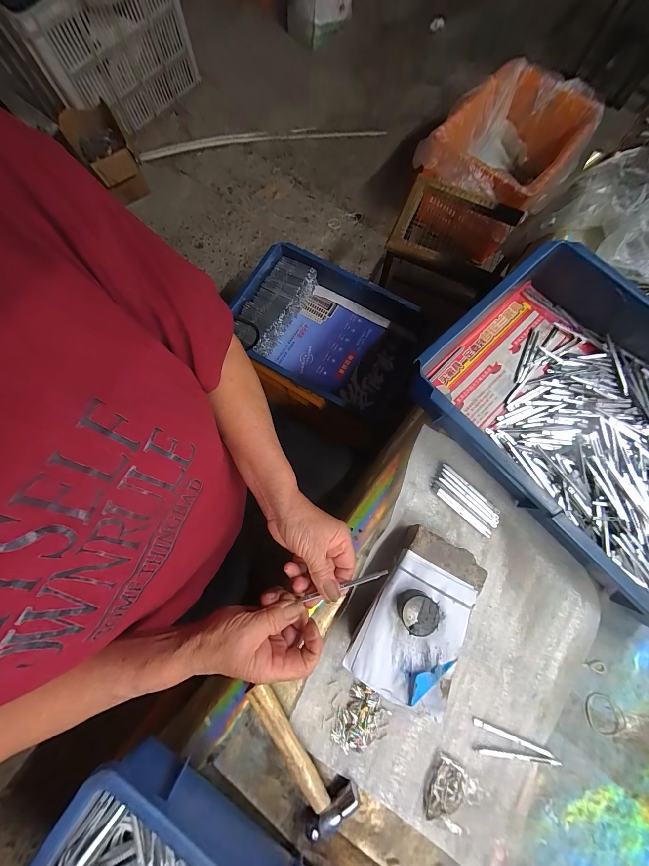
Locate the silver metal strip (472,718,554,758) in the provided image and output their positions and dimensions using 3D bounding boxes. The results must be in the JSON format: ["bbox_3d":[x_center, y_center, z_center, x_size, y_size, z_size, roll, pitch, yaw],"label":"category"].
[{"bbox_3d":[0.211,0.342,0.332,0.089,0.004,0.006,20,78,4],"label":"silver metal strip"}]

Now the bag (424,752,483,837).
[{"bbox_3d":[0.136,0.388,0.316,0.047,0.019,0.058,29,79,6],"label":"bag"}]

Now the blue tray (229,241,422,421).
[{"bbox_3d":[0.001,-0.236,0.707,0.435,0.085,0.291,28,79,6],"label":"blue tray"}]

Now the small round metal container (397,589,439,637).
[{"bbox_3d":[0.098,0.188,0.312,0.038,0.019,0.038,0,77,0],"label":"small round metal container"}]

